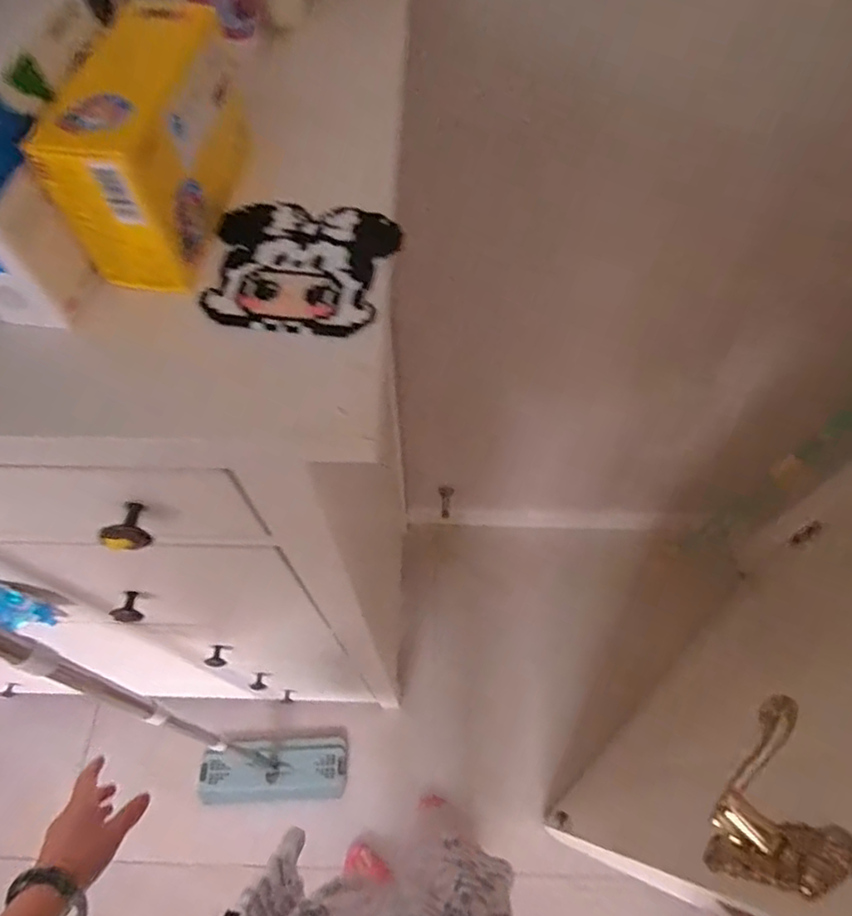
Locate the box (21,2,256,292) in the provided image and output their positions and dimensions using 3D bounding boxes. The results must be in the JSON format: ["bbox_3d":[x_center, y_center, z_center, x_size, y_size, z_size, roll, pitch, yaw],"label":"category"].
[{"bbox_3d":[-0.133,-0.155,0.298,0.046,0.075,0.117,9,63,6],"label":"box"}]

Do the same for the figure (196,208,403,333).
[{"bbox_3d":[-0.066,-0.101,0.312,0.092,0.006,0.085,7,63,4],"label":"figure"}]

